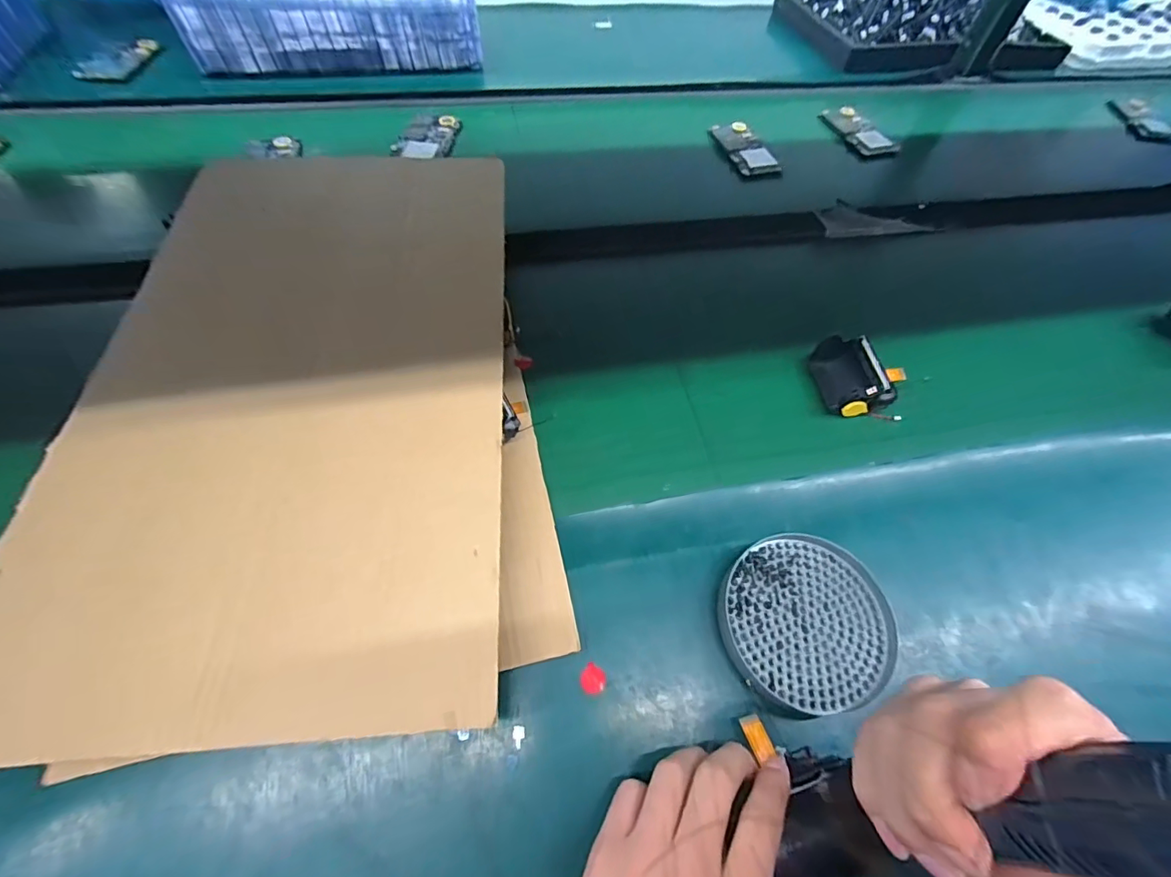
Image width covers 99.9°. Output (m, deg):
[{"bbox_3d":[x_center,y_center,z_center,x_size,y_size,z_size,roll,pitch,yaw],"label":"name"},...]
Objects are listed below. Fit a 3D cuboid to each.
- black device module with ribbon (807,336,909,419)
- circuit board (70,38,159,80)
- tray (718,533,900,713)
[{"bbox_3d":[0.247,-0.059,0.446,0.060,0.031,0.072,-3,62,-6],"label":"black device module with ribbon"},{"bbox_3d":[-0.621,-0.503,0.655,0.055,0.011,0.111,14,60,3],"label":"circuit board"},{"bbox_3d":[0.150,0.123,0.339,0.111,0.015,0.111,2,61,-3],"label":"tray"}]

